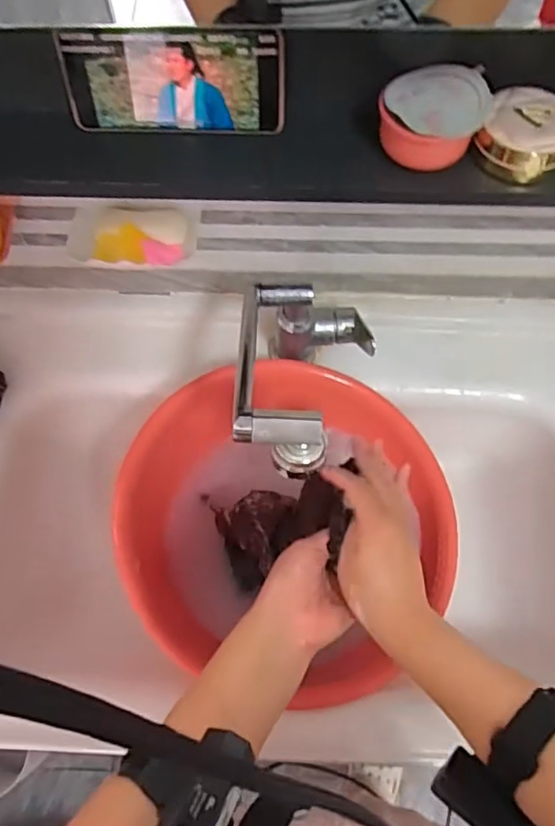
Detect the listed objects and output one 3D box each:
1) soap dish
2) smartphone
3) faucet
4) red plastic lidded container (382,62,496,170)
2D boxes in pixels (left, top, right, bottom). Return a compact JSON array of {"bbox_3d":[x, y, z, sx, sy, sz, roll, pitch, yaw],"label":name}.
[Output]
[{"bbox_3d":[-0.147,-0.182,0.596,0.127,0.023,0.075,6,64,3],"label":"soap dish"},{"bbox_3d":[-0.079,-0.254,0.457,0.167,0.076,0.011,3,50,3],"label":"smartphone"},{"bbox_3d":[0.023,-0.046,0.574,0.126,0.118,0.269,11,35,5],"label":"faucet"},{"bbox_3d":[0.119,-0.226,0.453,0.078,0.048,0.067,27,67,13],"label":"red plastic lidded container"}]

